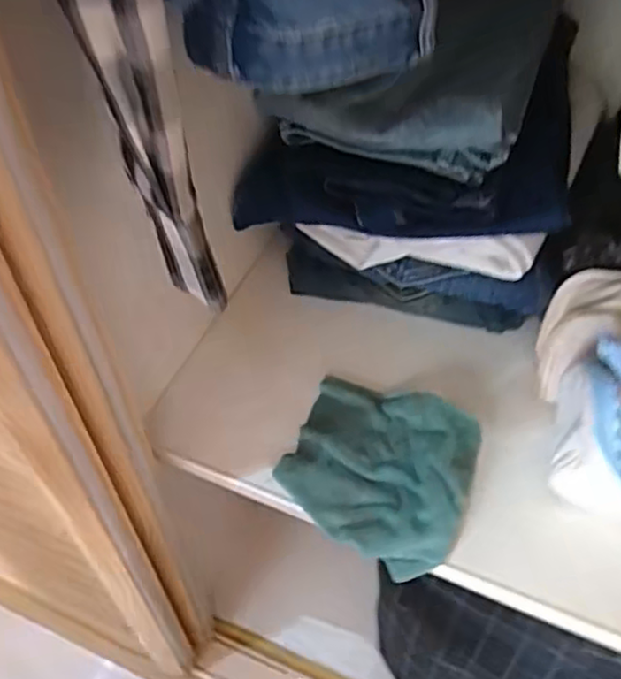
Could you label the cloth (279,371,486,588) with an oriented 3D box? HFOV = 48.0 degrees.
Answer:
[{"bbox_3d":[0.056,0.101,0.566,0.148,0.038,0.145,21,54,16],"label":"cloth"}]

